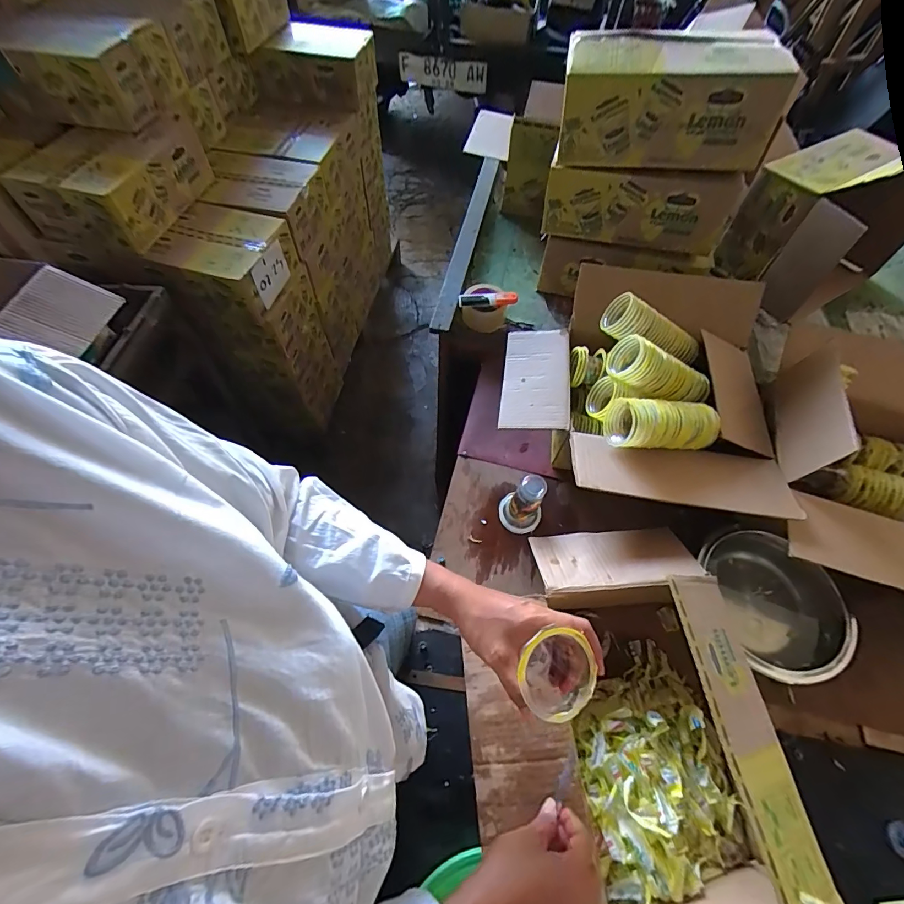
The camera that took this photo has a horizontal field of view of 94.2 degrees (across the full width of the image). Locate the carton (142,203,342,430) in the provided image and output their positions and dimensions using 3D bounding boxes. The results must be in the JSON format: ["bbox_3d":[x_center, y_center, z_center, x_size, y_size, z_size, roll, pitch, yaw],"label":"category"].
[{"bbox_3d":[-0.532,-0.342,1.205,0.236,0.578,0.248,7,61,3],"label":"carton"}]

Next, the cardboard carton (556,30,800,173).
[{"bbox_3d":[0.367,-0.608,0.734,0.336,0.146,0.164,13,61,6],"label":"cardboard carton"}]

